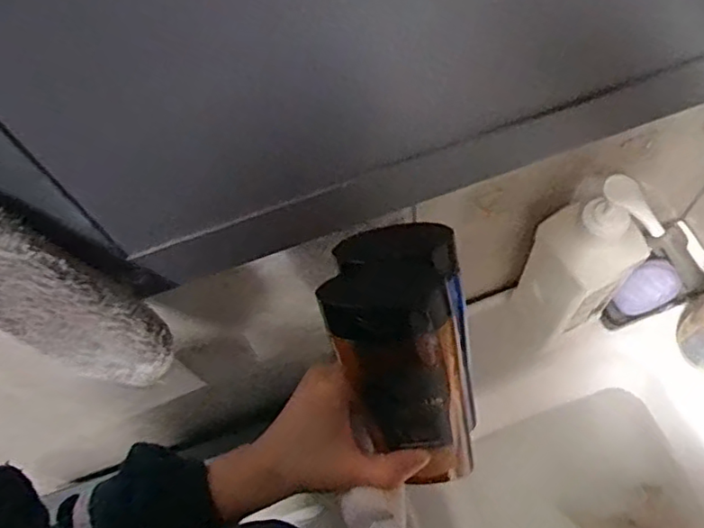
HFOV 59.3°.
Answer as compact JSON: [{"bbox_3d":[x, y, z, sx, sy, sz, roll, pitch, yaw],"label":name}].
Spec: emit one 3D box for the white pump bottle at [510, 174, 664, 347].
[{"bbox_3d":[0.231,0.009,0.638,0.079,0.276,0.087,-25,67,-9],"label":"white pump bottle"}]

